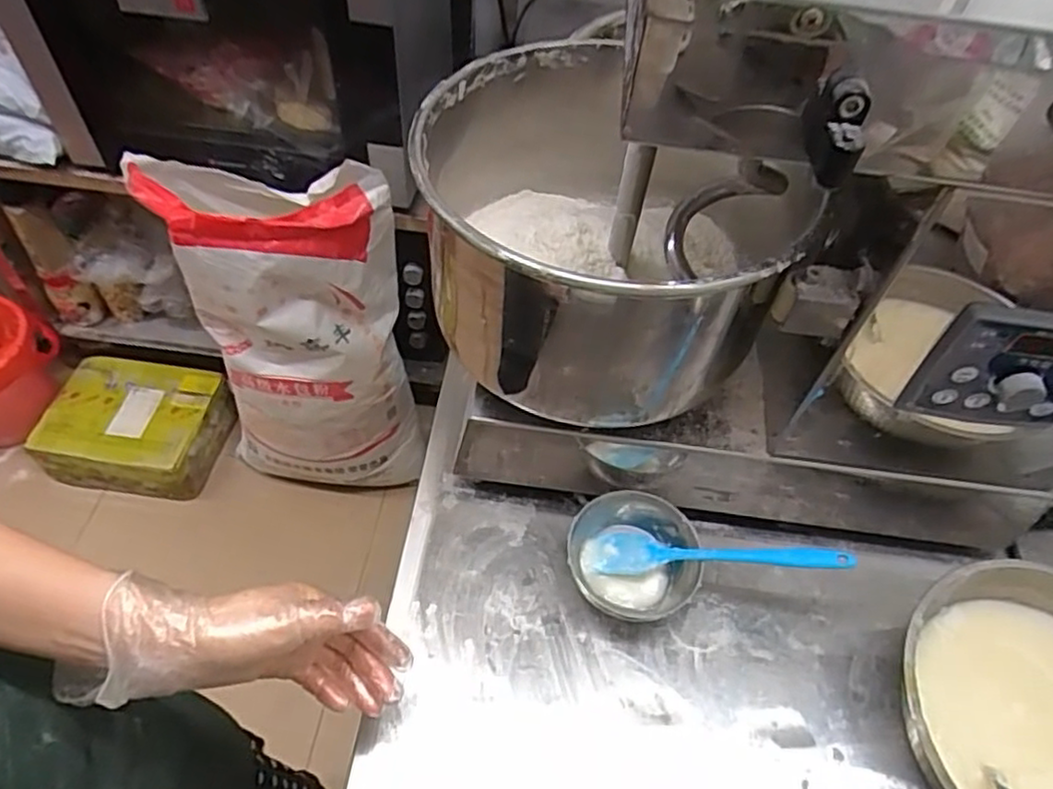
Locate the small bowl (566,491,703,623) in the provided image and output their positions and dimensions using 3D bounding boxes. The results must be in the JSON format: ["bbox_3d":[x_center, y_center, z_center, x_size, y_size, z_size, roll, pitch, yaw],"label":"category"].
[{"bbox_3d":[0.094,0.145,0.590,0.113,0.049,0.104,11,53,5],"label":"small bowl"}]

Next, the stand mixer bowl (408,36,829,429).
[{"bbox_3d":[0.051,-0.137,0.546,0.258,0.164,0.301,5,52,0],"label":"stand mixer bowl"}]

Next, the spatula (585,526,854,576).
[{"bbox_3d":[0.155,0.131,0.565,0.211,0.013,0.042,-4,50,19],"label":"spatula"}]

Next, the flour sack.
[{"bbox_3d":[-0.415,-0.077,1.267,0.377,0.724,0.199,1,52,-3],"label":"flour sack"}]

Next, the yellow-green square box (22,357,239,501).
[{"bbox_3d":[-0.870,0.079,1.495,0.355,0.118,0.304,9,52,4],"label":"yellow-green square box"}]

